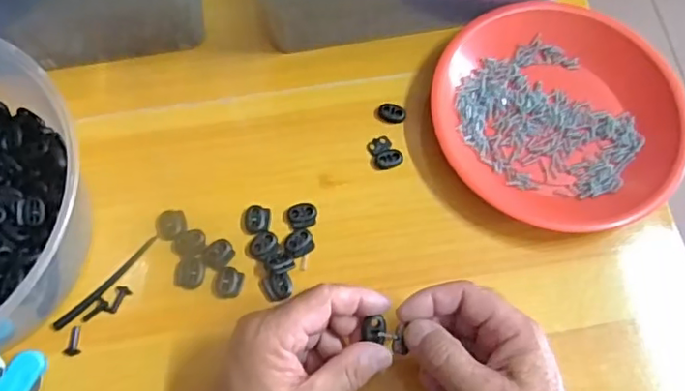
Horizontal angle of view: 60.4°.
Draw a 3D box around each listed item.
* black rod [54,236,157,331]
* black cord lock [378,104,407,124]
[{"bbox_3d":[-0.166,0.062,0.417,0.007,0.004,0.088,41,72,13],"label":"black rod"},{"bbox_3d":[0.040,-0.066,0.470,0.022,0.004,0.015,21,69,6],"label":"black cord lock"}]

